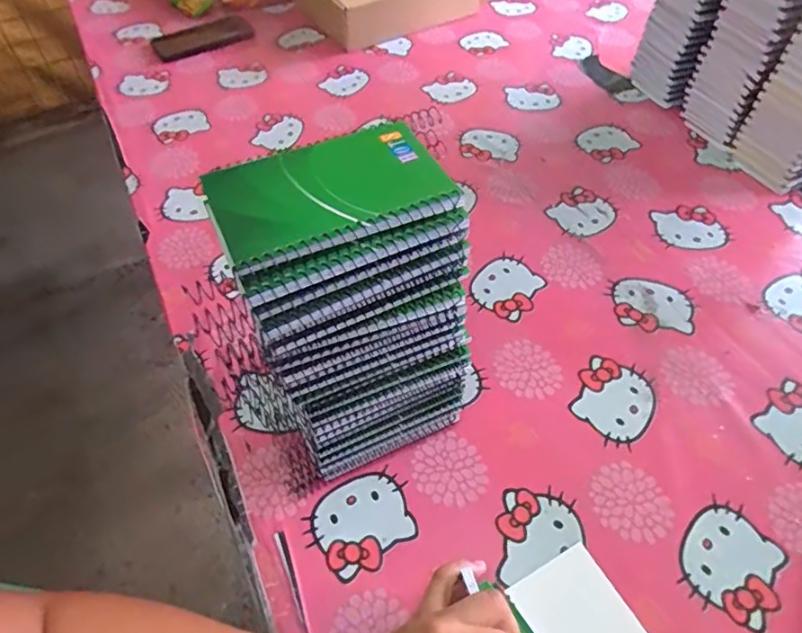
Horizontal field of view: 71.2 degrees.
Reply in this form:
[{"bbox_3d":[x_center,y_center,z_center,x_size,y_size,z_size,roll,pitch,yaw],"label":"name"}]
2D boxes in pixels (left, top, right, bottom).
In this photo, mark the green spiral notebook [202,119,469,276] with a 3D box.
[{"bbox_3d":[-0.041,-0.073,0.319,0.129,0.015,0.080,-18,54,-12],"label":"green spiral notebook"}]

